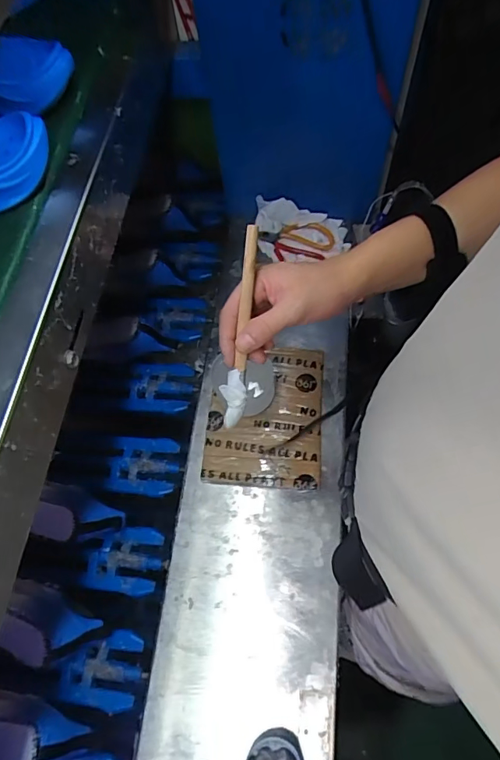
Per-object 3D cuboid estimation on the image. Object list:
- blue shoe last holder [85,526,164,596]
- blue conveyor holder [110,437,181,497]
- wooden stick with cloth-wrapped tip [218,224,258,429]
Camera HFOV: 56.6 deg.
[{"bbox_3d":[-0.188,0.271,0.703,0.106,0.028,0.093,7,66,7],"label":"blue shoe last holder"},{"bbox_3d":[-0.176,0.141,0.767,0.113,0.027,0.090,3,65,5],"label":"blue conveyor holder"},{"bbox_3d":[-0.010,-0.043,0.413,0.022,0.012,0.179,7,106,4],"label":"wooden stick with cloth-wrapped tip"}]

